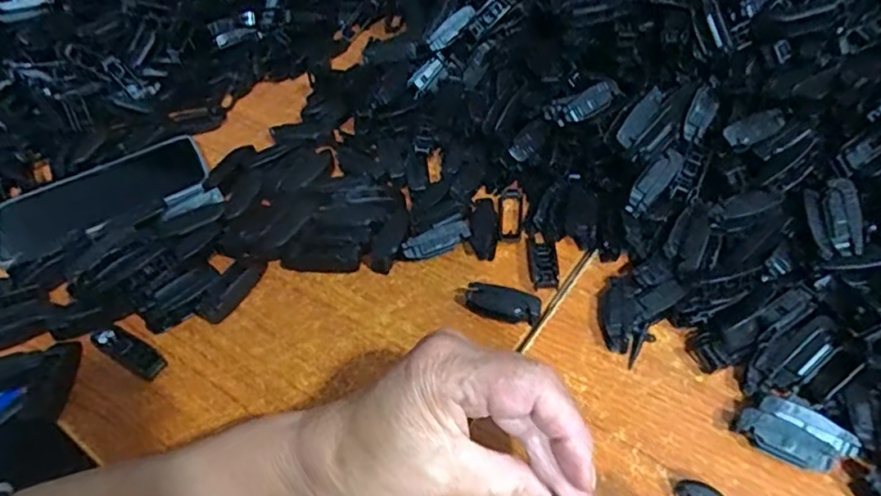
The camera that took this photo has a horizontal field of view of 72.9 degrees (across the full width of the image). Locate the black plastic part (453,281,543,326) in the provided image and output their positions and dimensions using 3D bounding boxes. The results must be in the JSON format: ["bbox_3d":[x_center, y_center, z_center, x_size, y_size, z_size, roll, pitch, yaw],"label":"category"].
[{"bbox_3d":[0.037,0.036,0.388,0.055,0.017,0.019,17,54,18],"label":"black plastic part"}]

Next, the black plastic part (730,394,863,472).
[{"bbox_3d":[0.187,0.100,0.316,0.055,0.020,0.029,22,55,21],"label":"black plastic part"}]

